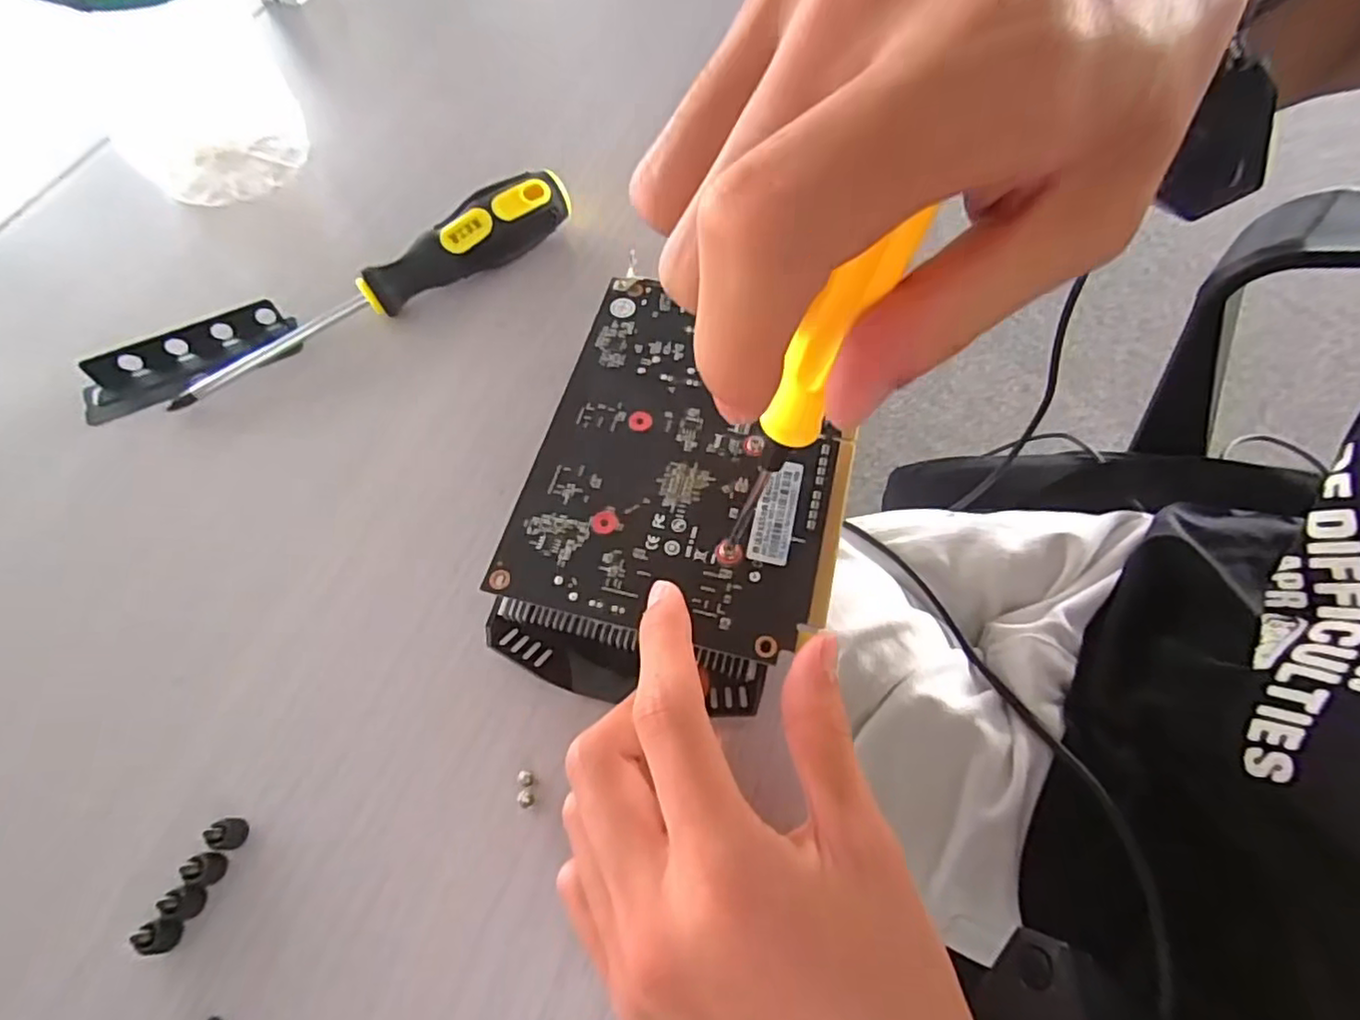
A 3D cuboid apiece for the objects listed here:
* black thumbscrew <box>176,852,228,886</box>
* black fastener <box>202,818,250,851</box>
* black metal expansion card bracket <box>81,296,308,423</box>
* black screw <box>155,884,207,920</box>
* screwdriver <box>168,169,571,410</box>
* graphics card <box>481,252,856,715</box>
[{"bbox_3d":[-0.146,0.111,0.203,0.007,0.011,0.007,41,69,20],"label":"black thumbscrew"},{"bbox_3d":[-0.143,0.102,0.207,0.007,0.011,0.009,3,61,1],"label":"black fastener"},{"bbox_3d":[-0.225,-0.068,0.301,0.092,0.017,0.032,-24,64,-13],"label":"black metal expansion card bracket"},{"bbox_3d":[-0.150,0.118,0.199,0.008,0.012,0.009,4,61,2],"label":"black screw"},{"bbox_3d":[-0.139,-0.104,0.305,0.195,0.035,0.025,-32,66,-16],"label":"screwdriver"},{"bbox_3d":[0.003,-0.008,0.248,0.108,0.035,0.151,13,62,7],"label":"graphics card"}]

